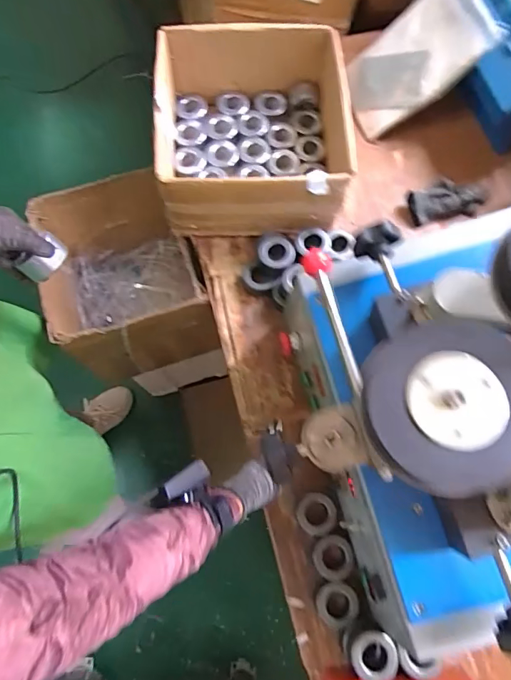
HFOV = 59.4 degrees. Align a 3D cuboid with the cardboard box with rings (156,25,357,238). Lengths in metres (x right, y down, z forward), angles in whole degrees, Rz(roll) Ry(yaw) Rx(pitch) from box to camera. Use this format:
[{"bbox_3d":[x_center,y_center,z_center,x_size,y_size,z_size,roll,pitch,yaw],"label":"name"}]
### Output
[{"bbox_3d":[-0.002,-0.378,0.812,0.325,0.142,0.336,0,74,-1],"label":"cardboard box with rings"}]

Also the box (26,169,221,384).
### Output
[{"bbox_3d":[-0.276,-0.120,0.969,0.274,0.275,0.334,-21,75,-7],"label":"box"}]

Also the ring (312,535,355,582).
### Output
[{"bbox_3d":[0.116,0.328,0.673,0.056,0.030,0.062,3,74,0],"label":"ring"}]

